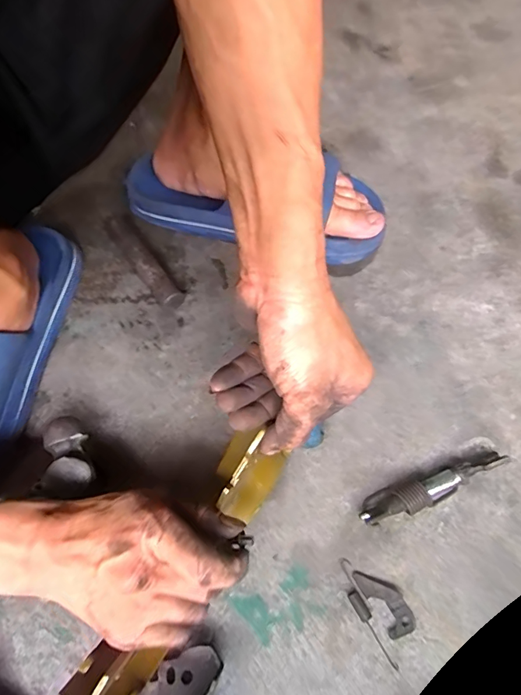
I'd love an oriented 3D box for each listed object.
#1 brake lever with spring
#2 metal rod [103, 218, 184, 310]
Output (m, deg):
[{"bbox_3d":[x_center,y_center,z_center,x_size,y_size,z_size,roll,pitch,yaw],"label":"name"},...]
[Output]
[{"bbox_3d":[0.088,0.193,0.338,0.032,0.009,0.073,-32,68,-11],"label":"brake lever with spring"},{"bbox_3d":[-0.131,-0.096,0.478,0.022,0.025,0.145,-38,70,-14],"label":"metal rod"}]

